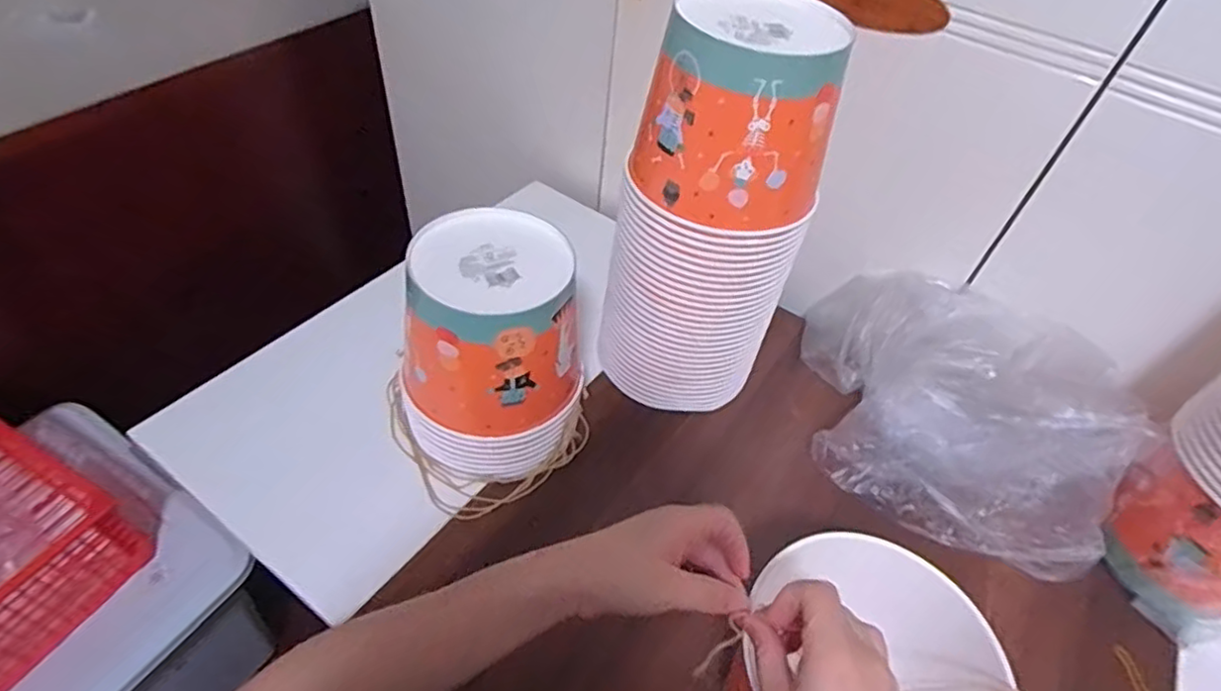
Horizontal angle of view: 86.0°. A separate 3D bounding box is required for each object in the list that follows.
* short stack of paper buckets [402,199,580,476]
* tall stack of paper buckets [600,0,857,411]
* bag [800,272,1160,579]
[{"bbox_3d":[-0.096,0.007,0.566,0.138,0.189,0.142,7,49,-1],"label":"short stack of paper buckets"},{"bbox_3d":[0.089,-0.106,0.586,0.155,0.343,0.151,15,49,6],"label":"tall stack of paper buckets"},{"bbox_3d":[0.336,0.057,0.614,0.258,0.128,0.255,9,49,1],"label":"bag"}]

